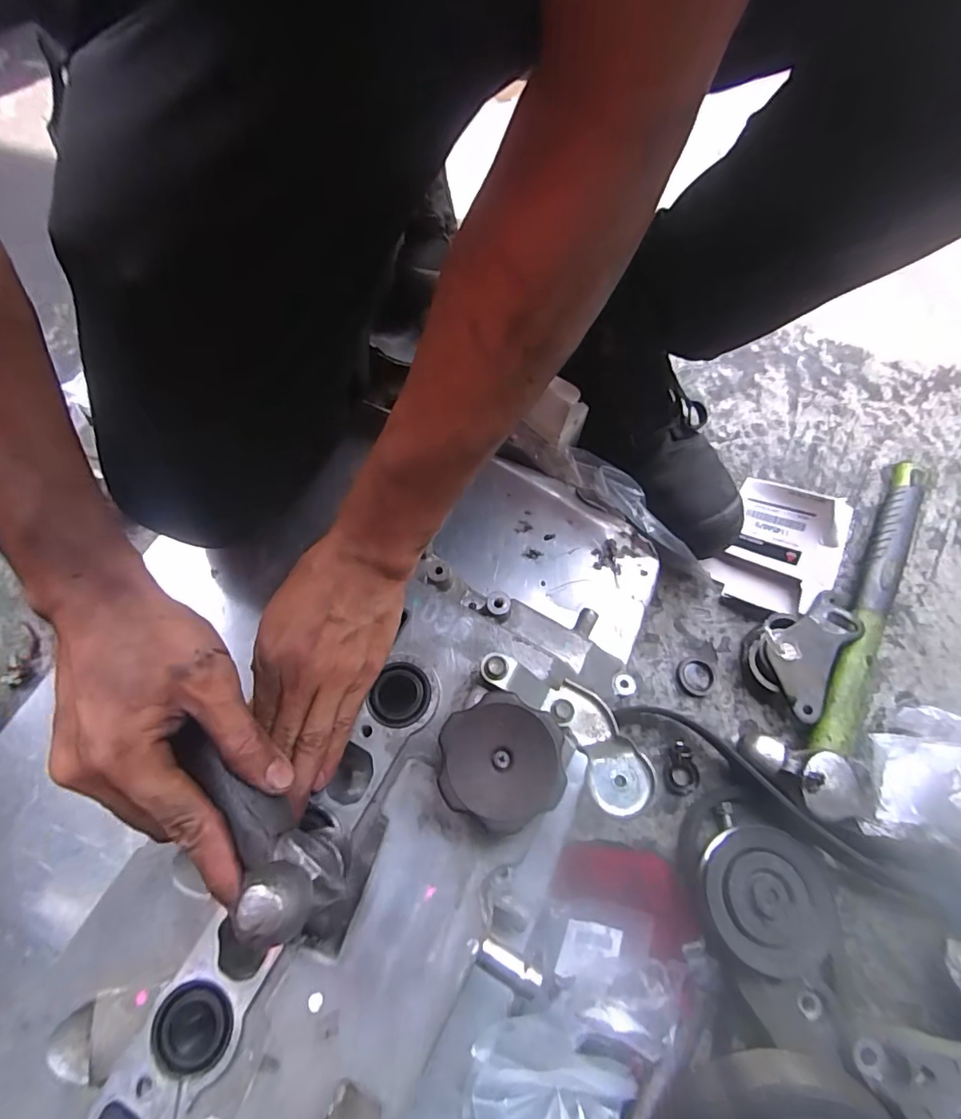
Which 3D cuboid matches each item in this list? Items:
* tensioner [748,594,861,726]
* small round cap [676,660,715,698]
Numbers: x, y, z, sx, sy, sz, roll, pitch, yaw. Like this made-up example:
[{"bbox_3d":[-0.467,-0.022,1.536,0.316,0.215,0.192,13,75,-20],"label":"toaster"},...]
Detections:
[{"bbox_3d":[0.279,0.078,0.473,0.069,0.035,0.105,34,71,11],"label":"tensioner"},{"bbox_3d":[0.189,0.104,0.469,0.033,0.004,0.032,1,68,-2],"label":"small round cap"}]

